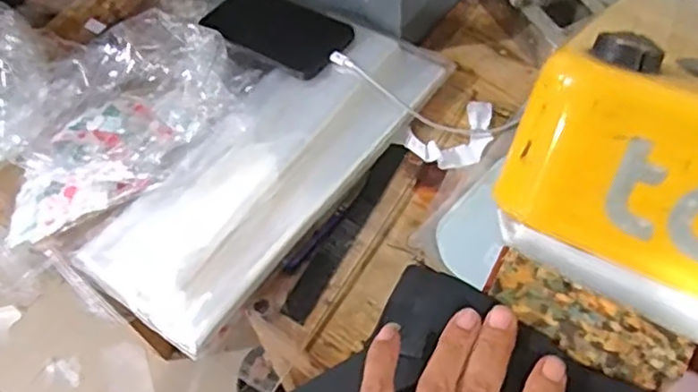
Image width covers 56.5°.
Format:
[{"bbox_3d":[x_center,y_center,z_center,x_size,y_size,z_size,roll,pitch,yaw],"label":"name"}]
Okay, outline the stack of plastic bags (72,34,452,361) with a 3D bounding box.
[{"bbox_3d":[-0.070,-0.030,0.583,0.144,0.020,0.340,31,66,20],"label":"stack of plastic bags"}]

